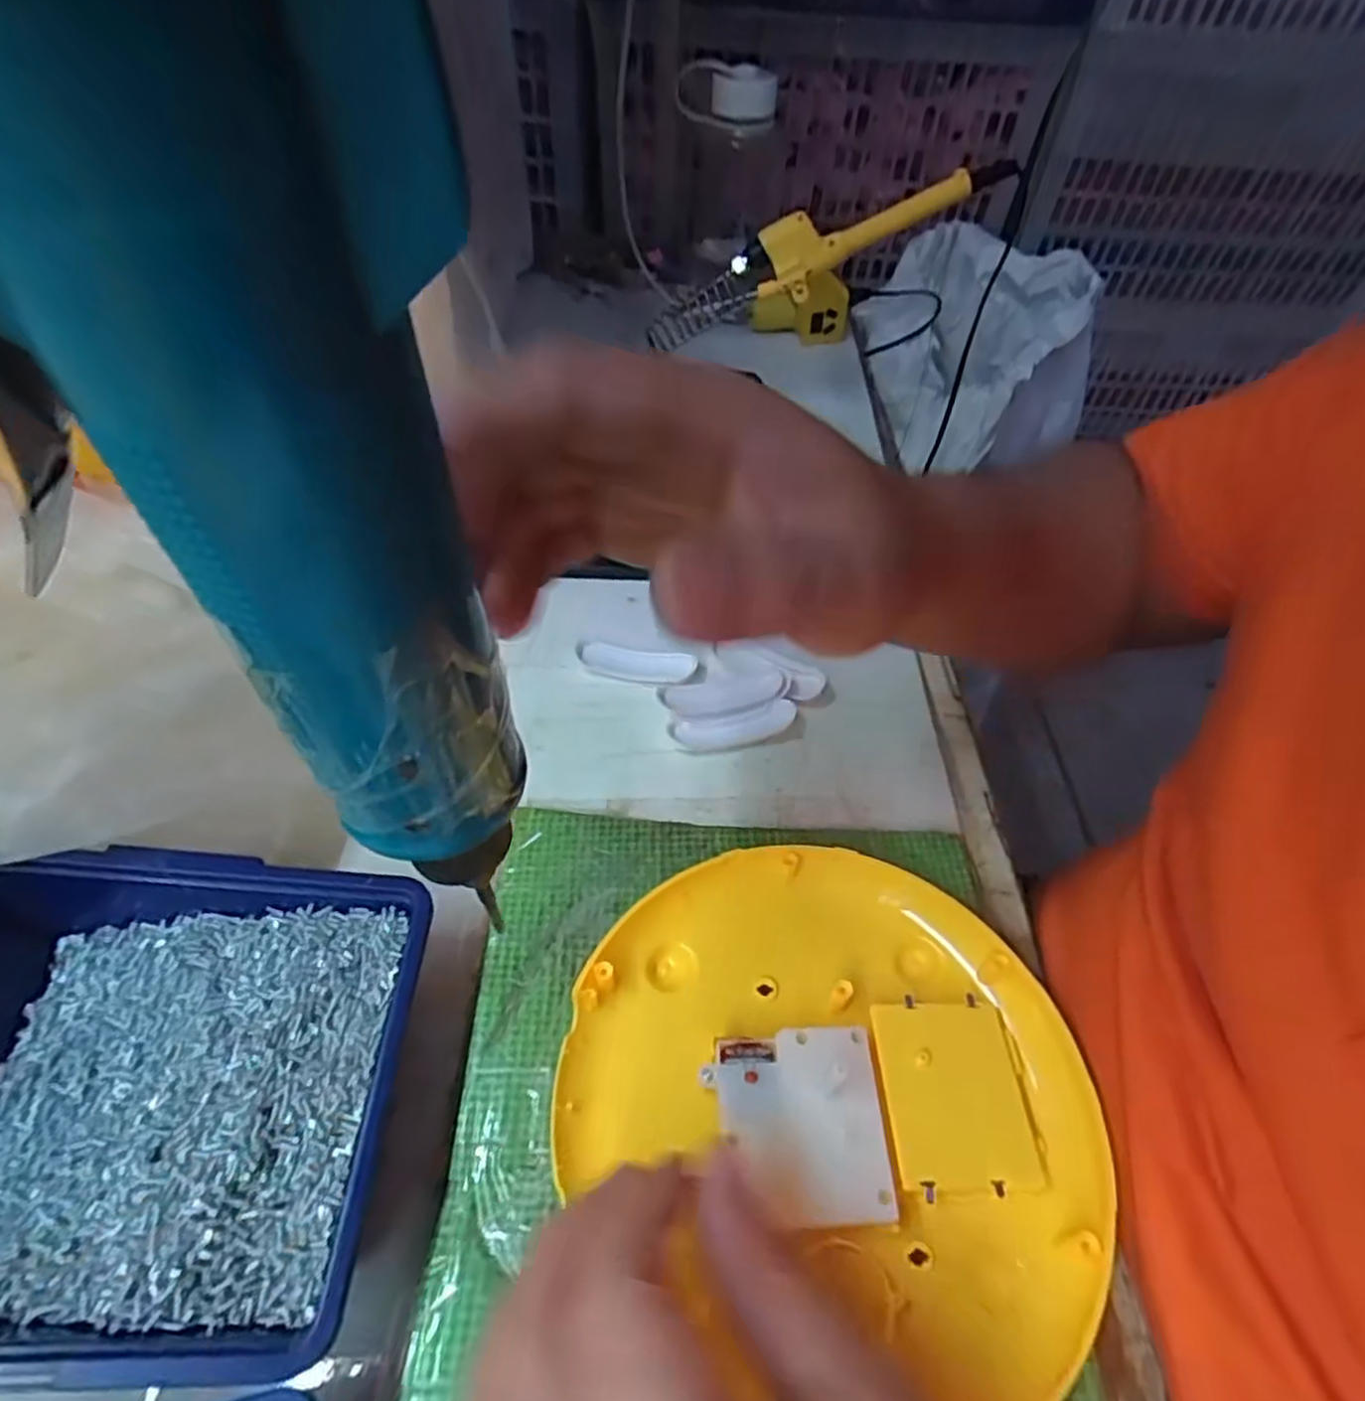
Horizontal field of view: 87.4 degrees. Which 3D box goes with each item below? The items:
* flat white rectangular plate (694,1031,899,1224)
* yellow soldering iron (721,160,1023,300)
[{"bbox_3d":[0.038,0.143,0.242,0.056,0.019,0.056,1,51,-3],"label":"flat white rectangular plate"},{"bbox_3d":[0.130,-0.328,0.499,0.188,0.048,0.023,-14,50,11],"label":"yellow soldering iron"}]

